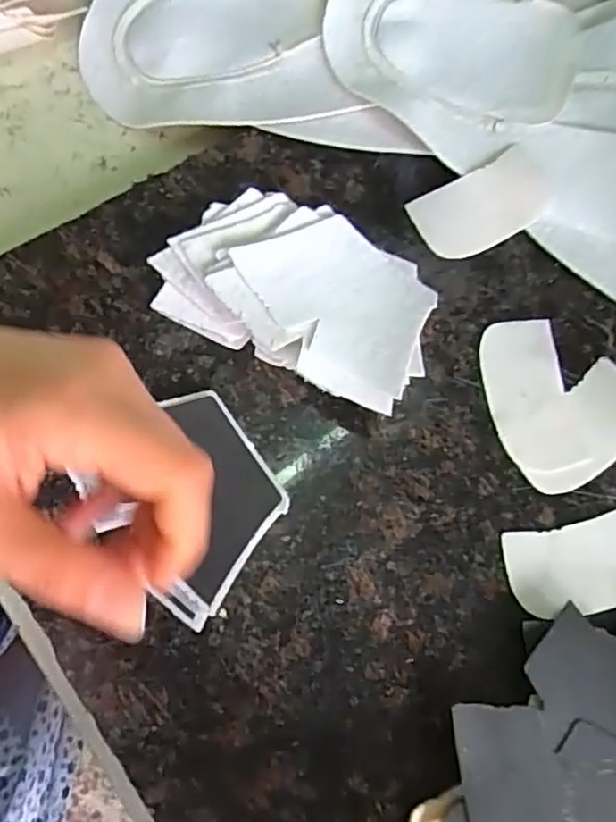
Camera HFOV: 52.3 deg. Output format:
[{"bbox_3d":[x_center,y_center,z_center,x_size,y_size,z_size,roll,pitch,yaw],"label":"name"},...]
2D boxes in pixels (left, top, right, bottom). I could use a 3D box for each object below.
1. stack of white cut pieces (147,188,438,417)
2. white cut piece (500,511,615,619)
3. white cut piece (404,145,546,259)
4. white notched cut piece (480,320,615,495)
[{"bbox_3d":[-0.003,-0.062,0.327,0.138,0.025,0.084,30,72,3],"label":"stack of white cut pieces"},{"bbox_3d":[0.143,0.077,0.318,0.085,0.004,0.045,-10,73,-10],"label":"white cut piece"},{"bbox_3d":[0.103,-0.119,0.365,0.081,0.010,0.045,-29,78,-14],"label":"white cut piece"},{"bbox_3d":[0.137,-0.010,0.342,0.083,0.006,0.092,-24,77,-13],"label":"white notched cut piece"}]

